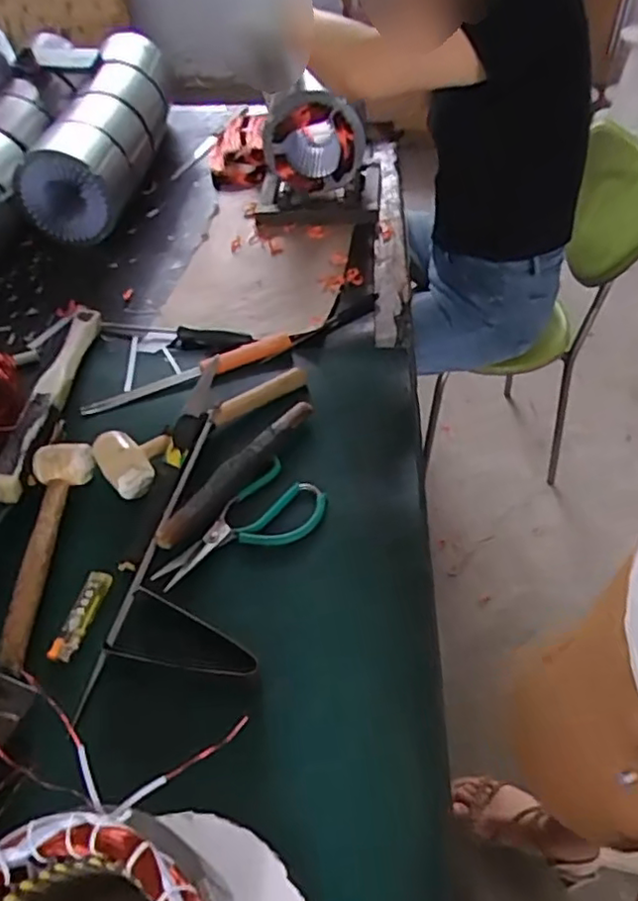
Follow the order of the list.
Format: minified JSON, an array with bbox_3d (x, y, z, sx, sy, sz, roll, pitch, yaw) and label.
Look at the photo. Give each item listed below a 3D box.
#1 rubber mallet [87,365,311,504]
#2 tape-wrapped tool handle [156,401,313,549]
[{"bbox_3d":[-0.116,-0.030,0.711,0.263,0.041,0.079,-28,55,-21],"label":"rubber mallet"},{"bbox_3d":[-0.083,0.019,0.673,0.028,0.023,0.233,30,56,24],"label":"tape-wrapped tool handle"}]

